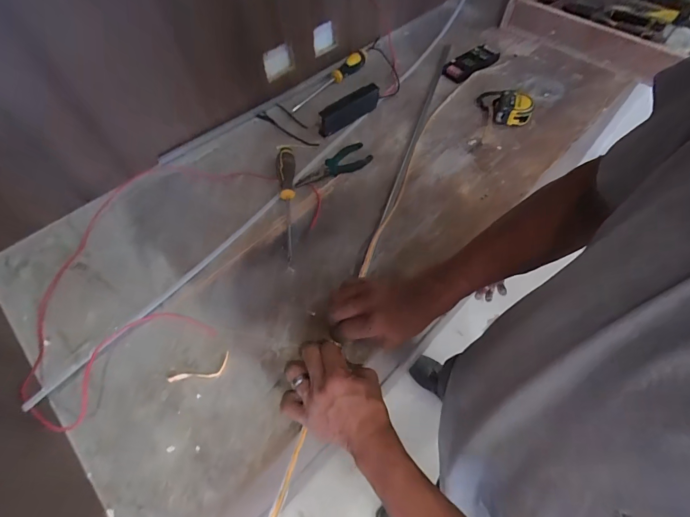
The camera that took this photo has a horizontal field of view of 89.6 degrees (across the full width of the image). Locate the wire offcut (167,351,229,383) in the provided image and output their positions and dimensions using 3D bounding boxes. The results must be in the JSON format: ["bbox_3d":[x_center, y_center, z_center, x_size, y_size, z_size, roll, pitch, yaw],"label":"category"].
[{"bbox_3d":[-0.188,0.150,0.453,0.080,0.004,0.026,-23,63,-12],"label":"wire offcut"}]

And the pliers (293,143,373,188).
[{"bbox_3d":[-0.025,-0.171,0.647,0.150,0.011,0.055,-26,63,-13],"label":"pliers"}]

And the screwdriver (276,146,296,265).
[{"bbox_3d":[-0.094,-0.101,0.589,0.032,0.040,0.219,-8,60,-4],"label":"screwdriver"}]

